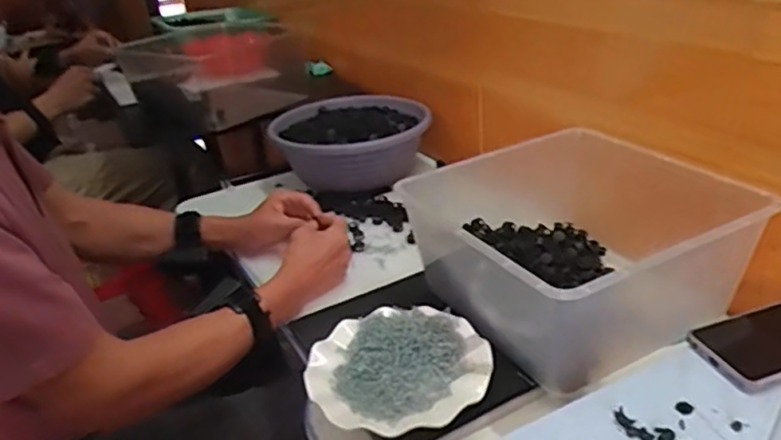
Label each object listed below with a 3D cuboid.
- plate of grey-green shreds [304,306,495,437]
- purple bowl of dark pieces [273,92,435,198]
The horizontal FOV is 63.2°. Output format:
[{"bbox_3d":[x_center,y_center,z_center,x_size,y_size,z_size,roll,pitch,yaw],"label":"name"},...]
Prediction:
[{"bbox_3d":[0.005,0.147,0.647,0.177,0.025,0.164,-5,27,2],"label":"plate of grey-green shreds"},{"bbox_3d":[-0.068,-0.134,1.145,0.271,0.110,0.218,-8,27,-3],"label":"purple bowl of dark pieces"}]

